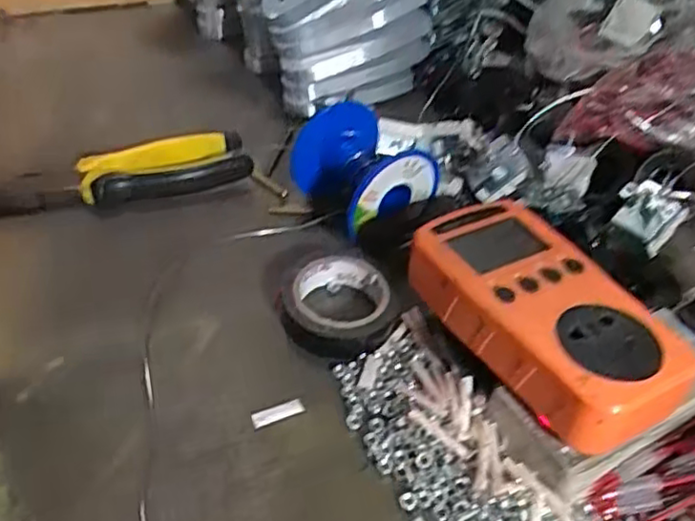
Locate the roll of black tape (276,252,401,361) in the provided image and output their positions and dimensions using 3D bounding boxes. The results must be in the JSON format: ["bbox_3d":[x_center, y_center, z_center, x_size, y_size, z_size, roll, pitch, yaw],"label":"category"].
[{"bbox_3d":[-0.004,0.021,0.347,0.061,0.018,0.060,3,43,-2],"label":"roll of black tape"}]

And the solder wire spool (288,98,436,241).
[{"bbox_3d":[0.010,-0.056,0.400,0.061,0.058,0.074,-20,48,-25],"label":"solder wire spool"}]

